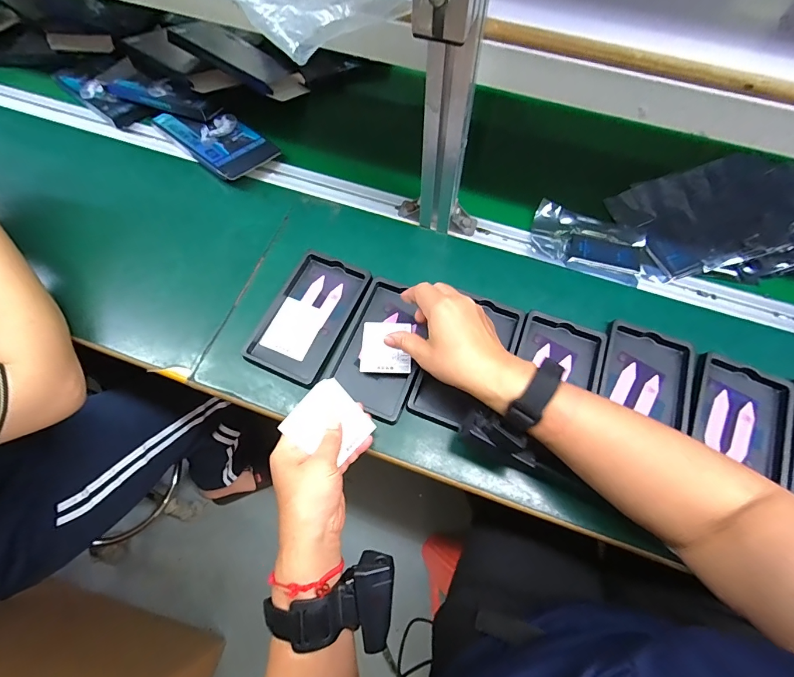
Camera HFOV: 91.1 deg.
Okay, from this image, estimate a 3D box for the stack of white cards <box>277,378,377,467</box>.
[{"bbox_3d":[-0.064,0.083,0.377,0.071,0.004,0.068,48,63,-13],"label":"stack of white cards"}]

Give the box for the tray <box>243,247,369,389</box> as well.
[{"bbox_3d":[-0.107,-0.028,0.471,0.095,0.015,0.157,24,67,9],"label":"tray"}]

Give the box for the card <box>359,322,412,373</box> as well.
[{"bbox_3d":[-0.013,0.009,0.448,0.057,0.004,0.068,0,55,3],"label":"card"}]

